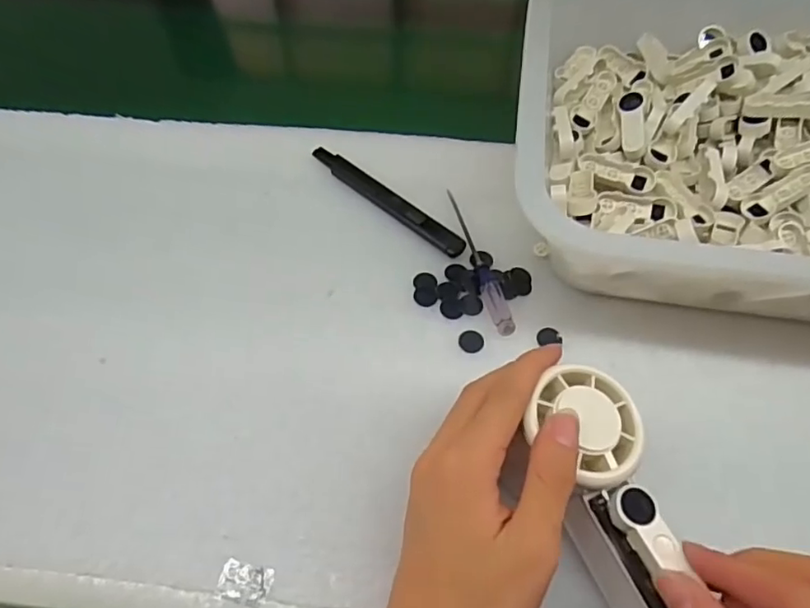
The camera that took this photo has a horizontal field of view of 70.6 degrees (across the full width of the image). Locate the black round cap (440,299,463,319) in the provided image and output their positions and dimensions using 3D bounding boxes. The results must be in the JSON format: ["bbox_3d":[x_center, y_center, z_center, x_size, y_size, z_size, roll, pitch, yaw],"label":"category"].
[{"bbox_3d":[0.029,0.003,0.356,0.014,0.004,0.013,0,58,-1],"label":"black round cap"}]

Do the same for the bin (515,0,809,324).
[{"bbox_3d":[0.252,-0.123,0.389,0.346,0.084,0.299,10,58,5],"label":"bin"}]

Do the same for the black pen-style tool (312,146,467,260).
[{"bbox_3d":[-0.015,-0.074,0.398,0.136,0.006,0.017,37,64,20],"label":"black pen-style tool"}]

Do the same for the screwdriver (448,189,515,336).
[{"bbox_3d":[0.048,-0.031,0.372,0.012,0.011,0.118,-11,59,-8],"label":"screwdriver"}]

